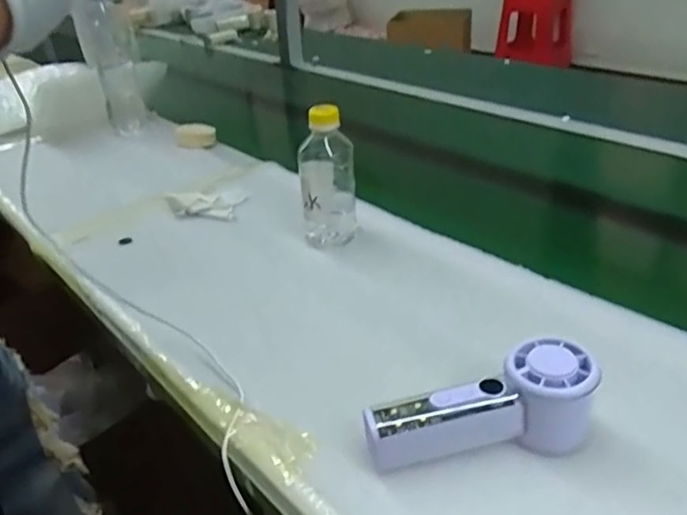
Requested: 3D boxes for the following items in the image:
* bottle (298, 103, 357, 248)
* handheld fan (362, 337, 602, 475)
[{"bbox_3d":[-0.016,-0.083,0.630,0.058,0.147,0.050,-5,30,-3],"label":"bottle"},{"bbox_3d":[0.089,0.101,0.398,0.149,0.067,0.050,-7,30,-5],"label":"handheld fan"}]

